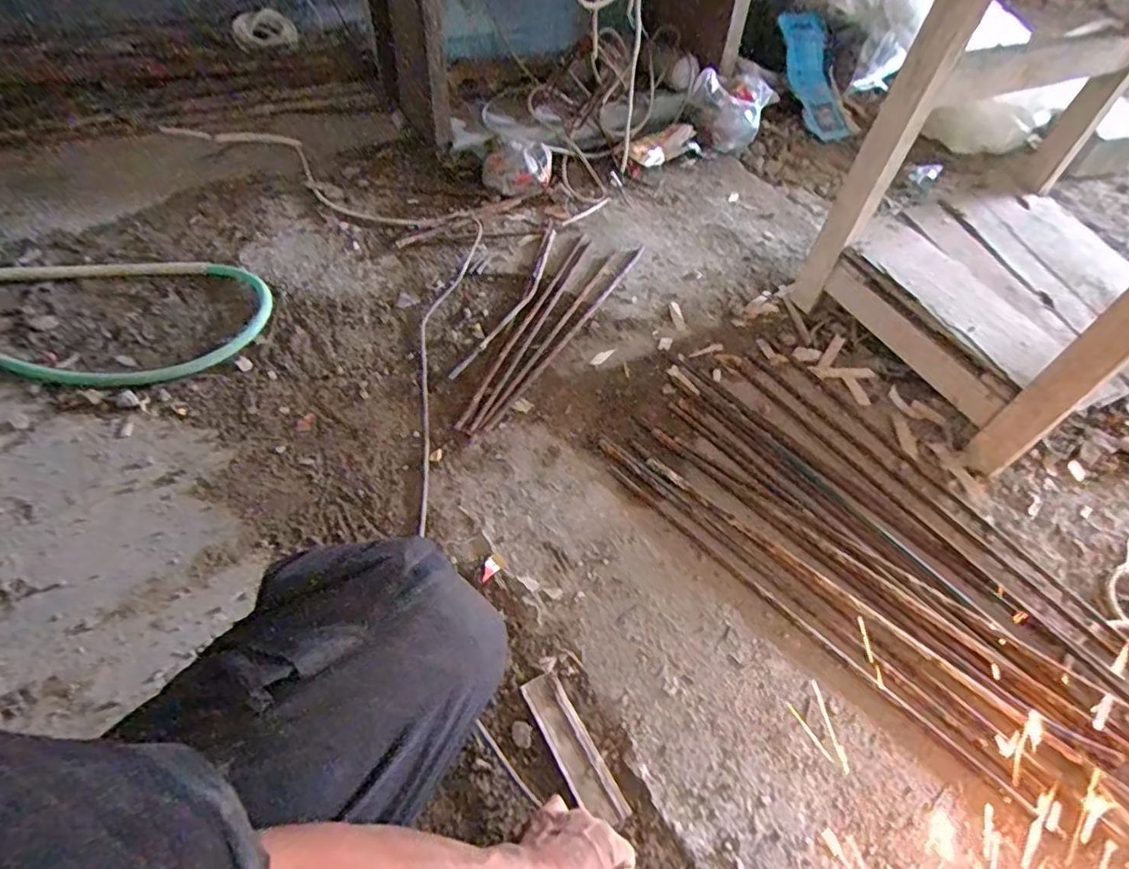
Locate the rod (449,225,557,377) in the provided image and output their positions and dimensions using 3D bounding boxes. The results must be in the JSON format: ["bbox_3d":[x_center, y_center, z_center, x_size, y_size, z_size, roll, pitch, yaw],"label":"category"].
[{"bbox_3d":[-0.083,-0.261,1.075,0.055,0.010,0.456,18,53,9],"label":"rod"}]

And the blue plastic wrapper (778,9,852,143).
[{"bbox_3d":[0.643,-0.927,1.525,0.140,0.028,0.328,-17,93,-17],"label":"blue plastic wrapper"}]

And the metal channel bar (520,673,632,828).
[{"bbox_3d":[0.009,0.328,0.616,0.041,0.012,0.156,-23,58,-21],"label":"metal channel bar"}]

